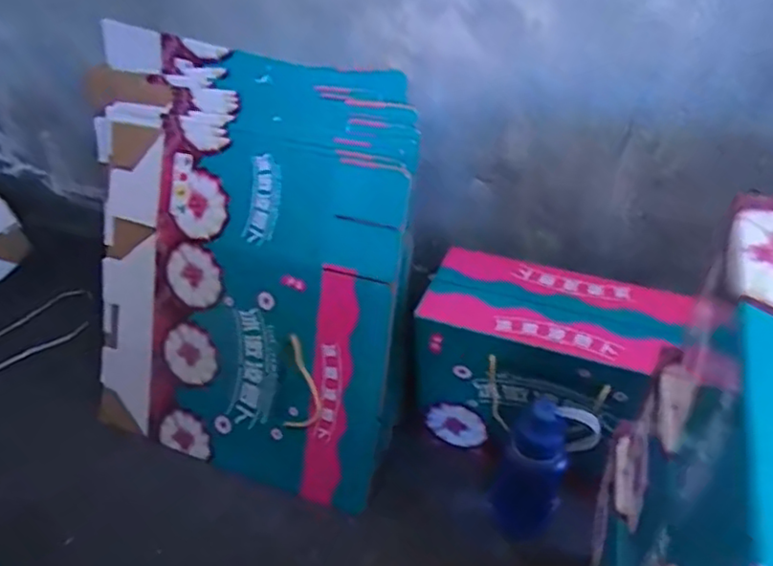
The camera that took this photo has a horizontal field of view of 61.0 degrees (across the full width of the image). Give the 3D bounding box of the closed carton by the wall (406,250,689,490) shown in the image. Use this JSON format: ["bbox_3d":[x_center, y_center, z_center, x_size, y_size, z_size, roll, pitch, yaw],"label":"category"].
[{"bbox_3d":[0.193,0.115,0.874,0.281,0.243,0.162,17,47,21],"label":"closed carton by the wall"}]

